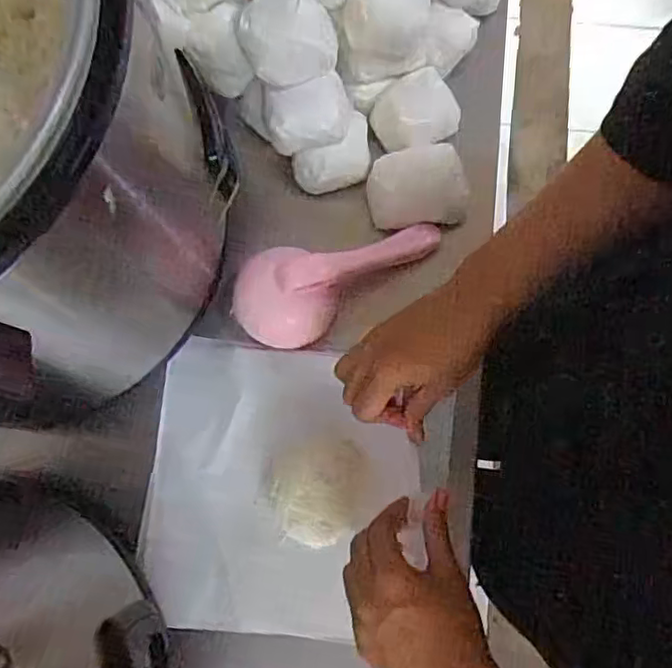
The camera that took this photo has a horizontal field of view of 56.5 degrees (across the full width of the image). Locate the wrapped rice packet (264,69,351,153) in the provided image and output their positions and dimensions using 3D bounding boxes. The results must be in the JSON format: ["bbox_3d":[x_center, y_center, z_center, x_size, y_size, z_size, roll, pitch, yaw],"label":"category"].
[{"bbox_3d":[-0.024,-0.210,0.592,0.083,0.041,0.068,-12,95,-21],"label":"wrapped rice packet"}]

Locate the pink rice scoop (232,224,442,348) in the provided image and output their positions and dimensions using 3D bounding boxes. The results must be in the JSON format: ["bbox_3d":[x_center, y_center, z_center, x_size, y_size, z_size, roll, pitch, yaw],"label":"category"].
[{"bbox_3d":[0.006,-0.049,0.558,0.195,0.058,0.071,-19,79,-3],"label":"pink rice scoop"}]

